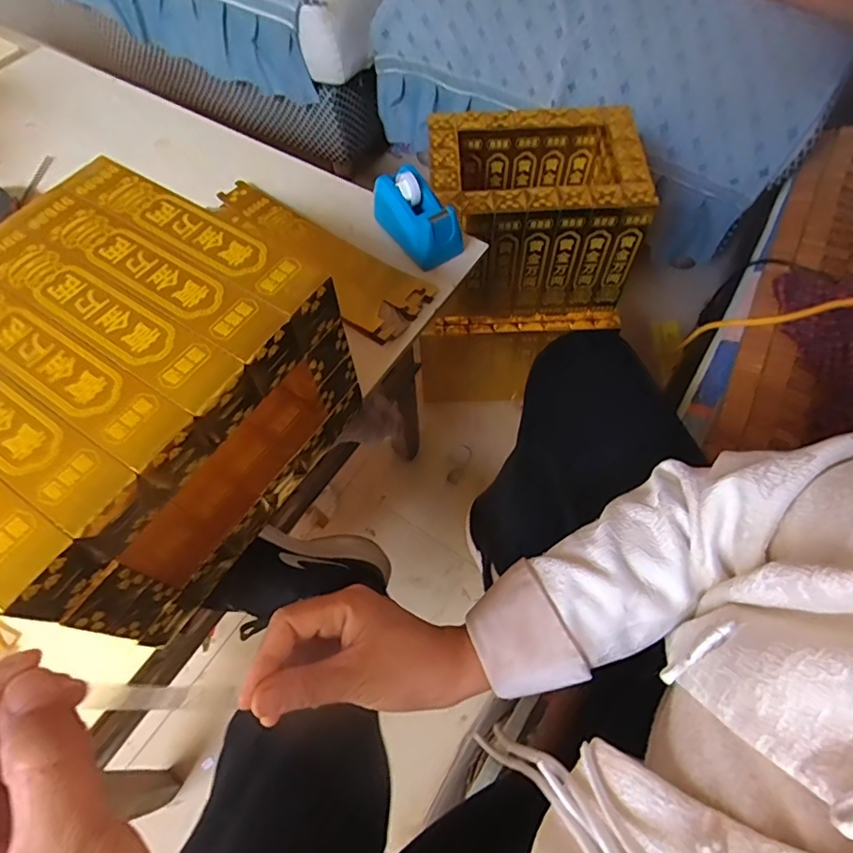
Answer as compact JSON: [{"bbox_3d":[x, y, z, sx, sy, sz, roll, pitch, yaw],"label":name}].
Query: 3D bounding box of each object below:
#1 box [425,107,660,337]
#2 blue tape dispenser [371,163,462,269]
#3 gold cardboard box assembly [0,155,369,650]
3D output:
[{"bbox_3d":[0.162,-0.320,0.842,0.303,0.250,0.229,0,63,2],"label":"box"},{"bbox_3d":[-0.011,-0.231,0.573,0.050,0.062,0.106,-30,66,-13],"label":"blue tape dispenser"},{"bbox_3d":[-0.220,-0.028,0.390,0.237,0.145,0.248,34,69,17],"label":"gold cardboard box assembly"}]

